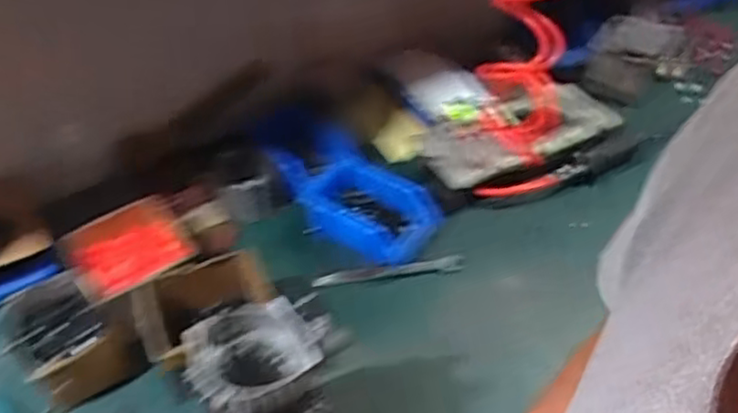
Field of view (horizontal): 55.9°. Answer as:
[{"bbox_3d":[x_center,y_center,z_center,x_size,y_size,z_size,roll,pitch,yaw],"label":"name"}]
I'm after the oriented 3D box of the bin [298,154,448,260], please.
[{"bbox_3d":[-0.002,0.008,1.084,0.193,0.075,0.127,23,49,25],"label":"bin"}]

